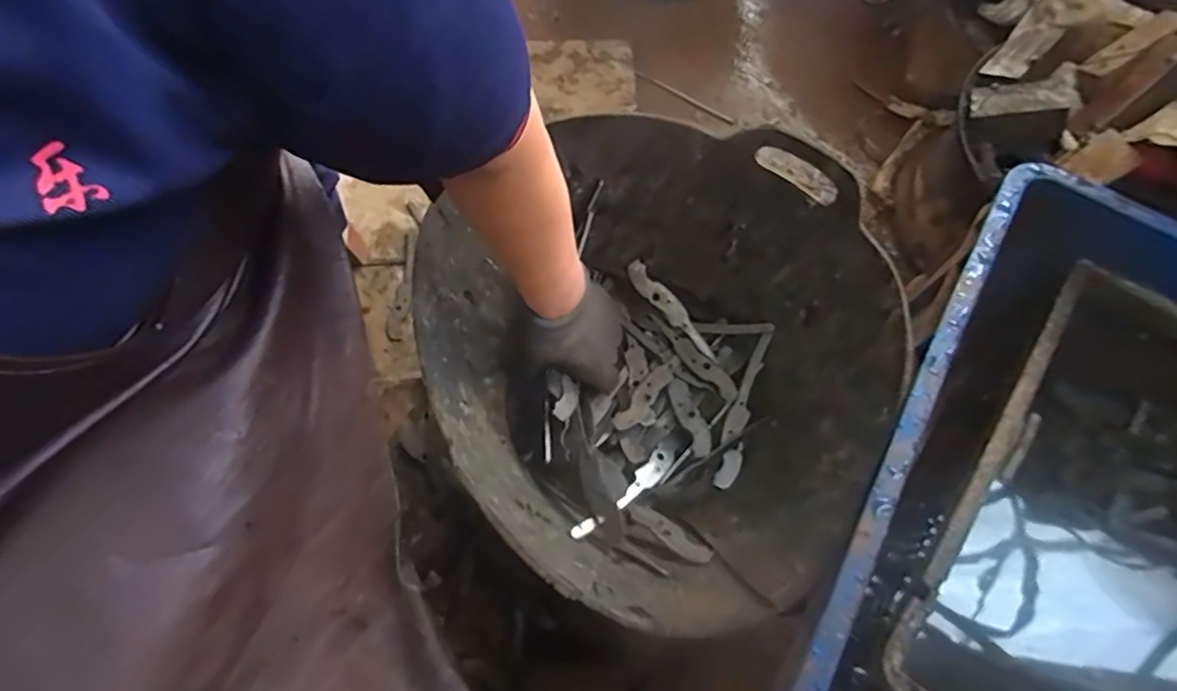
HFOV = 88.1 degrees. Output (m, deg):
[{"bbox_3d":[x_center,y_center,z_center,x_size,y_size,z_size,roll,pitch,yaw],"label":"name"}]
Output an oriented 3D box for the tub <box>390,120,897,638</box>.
[{"bbox_3d":[0.057,0.013,0.561,0.380,0.205,0.386,0,69,0],"label":"tub"}]

